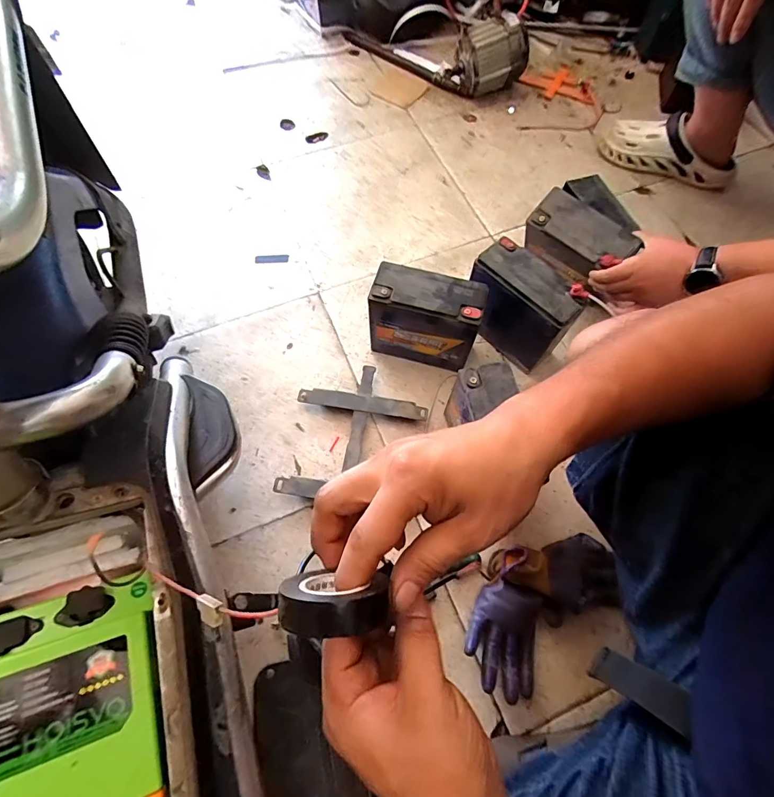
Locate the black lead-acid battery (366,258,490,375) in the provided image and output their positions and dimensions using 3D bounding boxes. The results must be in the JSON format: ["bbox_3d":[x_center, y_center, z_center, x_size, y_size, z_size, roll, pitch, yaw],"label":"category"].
[{"bbox_3d":[0.065,-0.133,0.721,0.178,0.174,0.076,16,67,7],"label":"black lead-acid battery"}]

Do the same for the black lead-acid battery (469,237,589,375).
[{"bbox_3d":[0.227,-0.153,0.730,0.170,0.179,0.087,39,72,16],"label":"black lead-acid battery"}]

